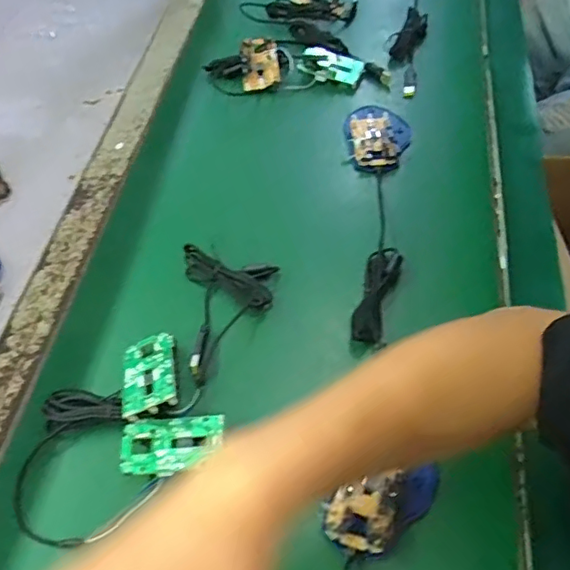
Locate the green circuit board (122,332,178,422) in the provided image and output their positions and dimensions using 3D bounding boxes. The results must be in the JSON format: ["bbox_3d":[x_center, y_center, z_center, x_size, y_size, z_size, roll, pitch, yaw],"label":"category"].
[{"bbox_3d":[-0.112,0.073,0.480,0.045,0.008,0.076,-23,40,2],"label":"green circuit board"}]

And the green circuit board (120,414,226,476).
[{"bbox_3d":[-0.085,0.125,0.445,0.076,0.013,0.043,-5,48,-8],"label":"green circuit board"}]

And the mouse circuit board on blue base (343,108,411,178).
[{"bbox_3d":[0.105,-0.167,0.659,0.072,0.020,0.115,3,53,4],"label":"mouse circuit board on blue base"}]

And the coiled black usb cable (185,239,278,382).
[{"bbox_3d":[-0.046,0.019,0.522,0.084,0.032,0.136,-9,53,-5],"label":"coiled black usb cable"}]

